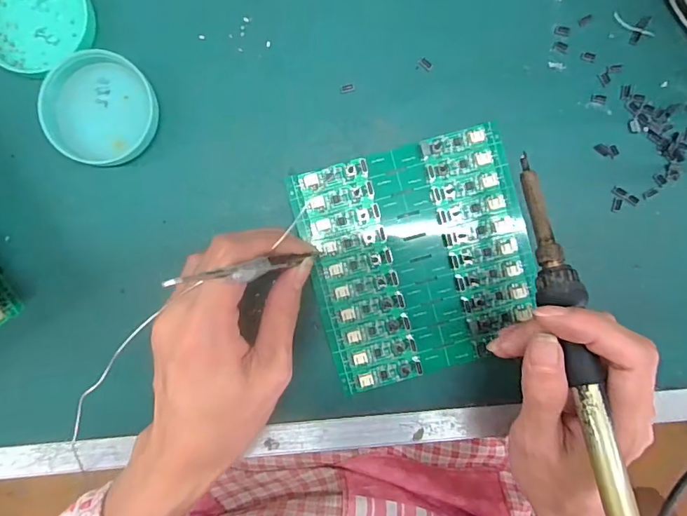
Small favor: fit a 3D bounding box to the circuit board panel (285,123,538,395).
[{"bbox_3d":[0.047,0.001,0.289,0.131,0.005,0.137,-14,92,0],"label":"circuit board panel"}]

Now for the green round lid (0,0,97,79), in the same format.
[{"bbox_3d":[-0.186,-0.146,0.278,0.064,0.011,0.067,0,92,-1],"label":"green round lid"}]

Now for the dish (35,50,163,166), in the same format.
[{"bbox_3d":[-0.145,-0.089,0.278,0.060,0.016,0.063,0,92,-1],"label":"dish"}]

